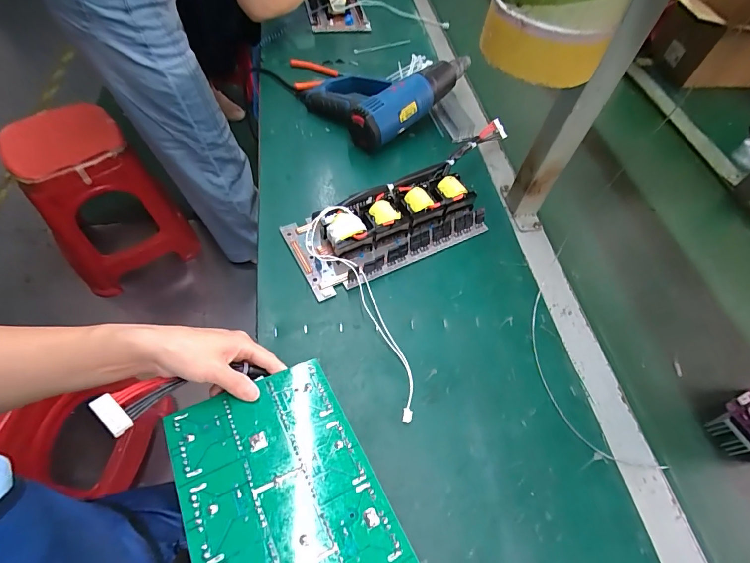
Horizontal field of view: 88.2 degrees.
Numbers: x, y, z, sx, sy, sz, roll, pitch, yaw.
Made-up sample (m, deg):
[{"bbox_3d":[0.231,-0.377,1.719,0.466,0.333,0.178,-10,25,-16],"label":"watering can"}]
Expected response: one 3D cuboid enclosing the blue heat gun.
[{"bbox_3d":[0.031,-0.370,0.736,0.284,0.081,0.202,-33,65,-24],"label":"blue heat gun"}]

